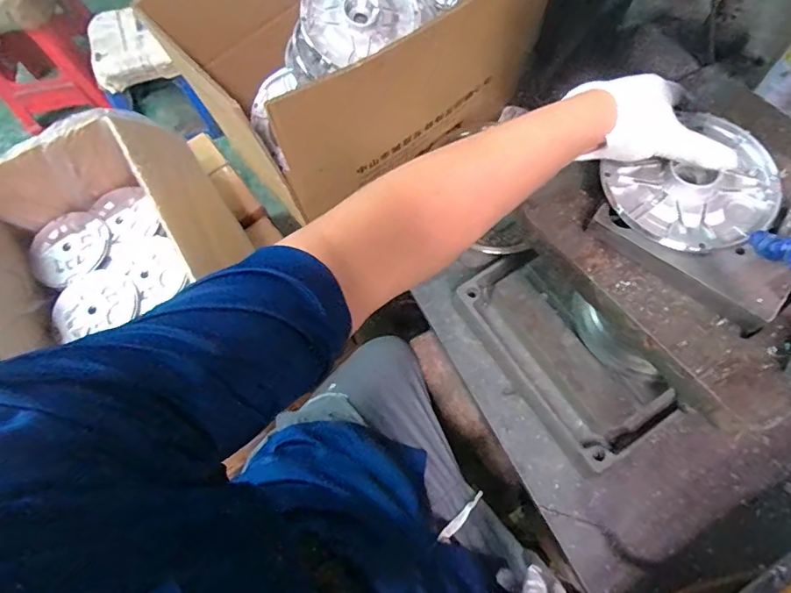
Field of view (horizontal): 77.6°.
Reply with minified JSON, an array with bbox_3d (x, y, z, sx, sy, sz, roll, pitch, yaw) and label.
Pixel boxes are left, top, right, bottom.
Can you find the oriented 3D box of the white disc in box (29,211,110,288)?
[{"bbox_3d":[-0.561,-0.086,0.848,0.128,0.017,0.127,-1,68,3],"label":"white disc in box"}]

